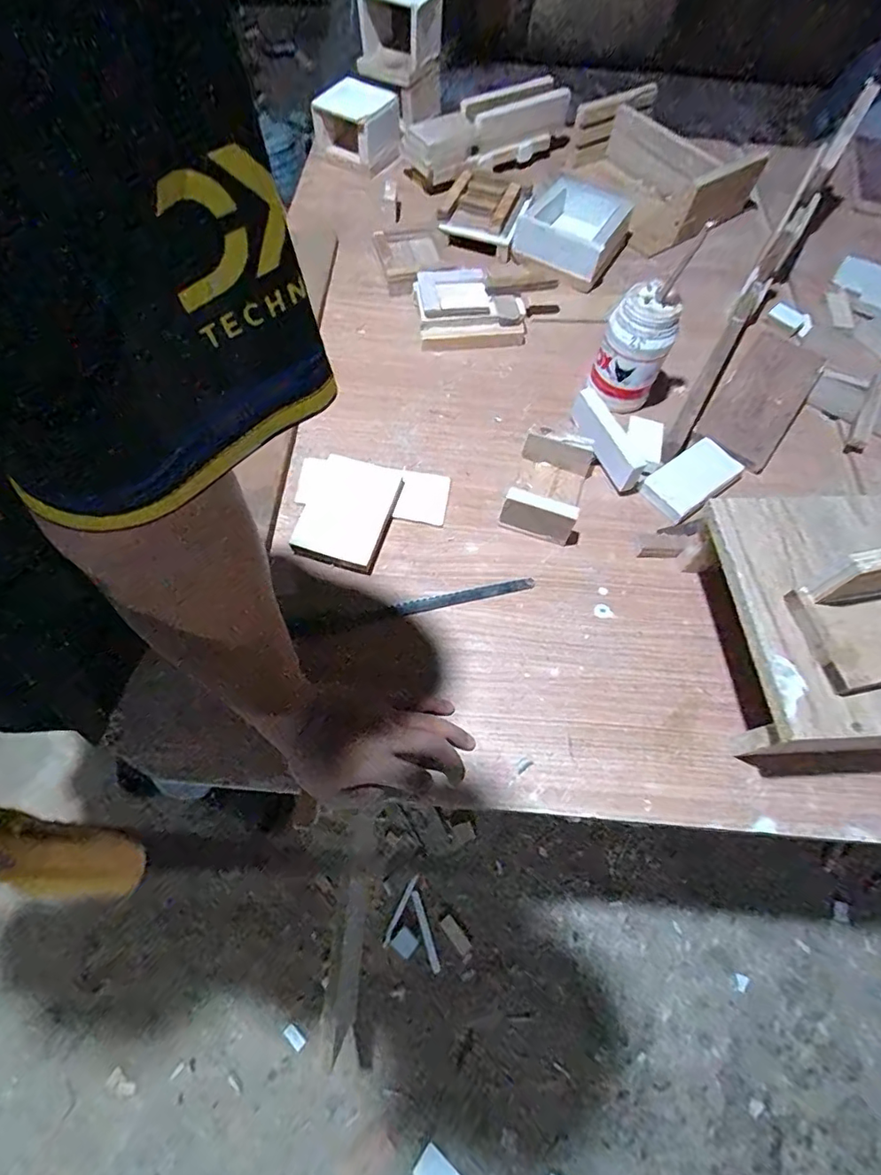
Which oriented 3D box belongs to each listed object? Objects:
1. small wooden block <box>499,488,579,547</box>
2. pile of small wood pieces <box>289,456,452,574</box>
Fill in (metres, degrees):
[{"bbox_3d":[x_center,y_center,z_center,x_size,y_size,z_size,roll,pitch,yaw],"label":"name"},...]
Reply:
[{"bbox_3d":[0.106,-0.078,0.589,0.079,0.054,0.014,23,65,9],"label":"small wooden block"},{"bbox_3d":[-0.088,-0.082,0.604,0.172,0.020,0.132,12,64,3],"label":"pile of small wood pieces"}]

